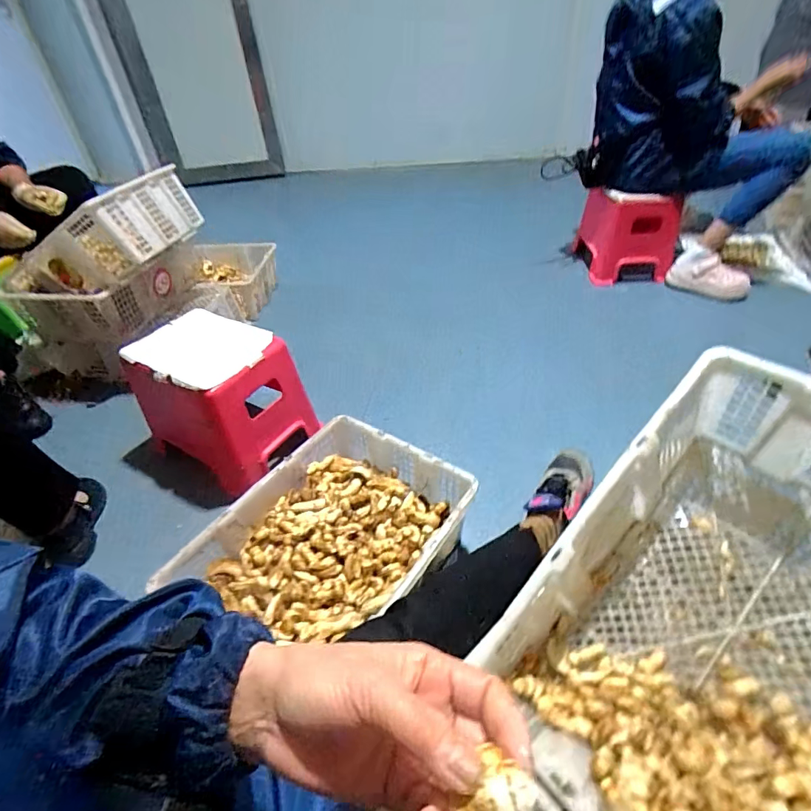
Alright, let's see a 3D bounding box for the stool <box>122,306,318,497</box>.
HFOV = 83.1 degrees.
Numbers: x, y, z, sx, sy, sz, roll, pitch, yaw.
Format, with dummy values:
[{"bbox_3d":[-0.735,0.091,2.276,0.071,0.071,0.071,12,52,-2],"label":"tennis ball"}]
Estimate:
[{"bbox_3d":[-0.418,0.002,1.084,0.335,0.336,0.238,15,46,21],"label":"stool"}]

